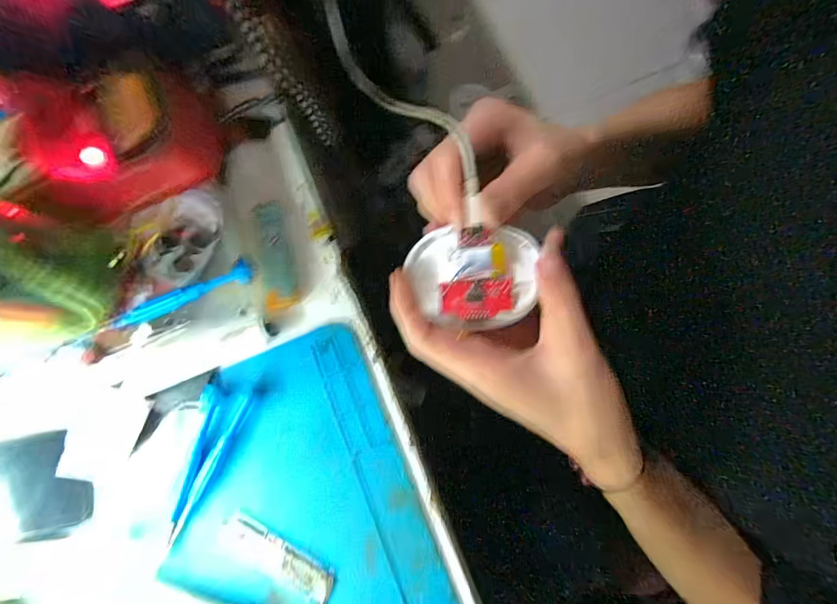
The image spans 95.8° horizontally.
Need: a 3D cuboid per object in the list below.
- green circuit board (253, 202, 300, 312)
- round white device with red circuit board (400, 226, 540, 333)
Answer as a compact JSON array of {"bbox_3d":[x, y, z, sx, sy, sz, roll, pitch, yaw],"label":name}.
[{"bbox_3d":[-0.104,-0.035,0.278,0.021,0.009,0.081,-12,79,2],"label":"green circuit board"},{"bbox_3d":[0.034,-0.016,0.234,0.078,0.014,0.060,0,79,-1],"label":"round white device with red circuit board"}]

